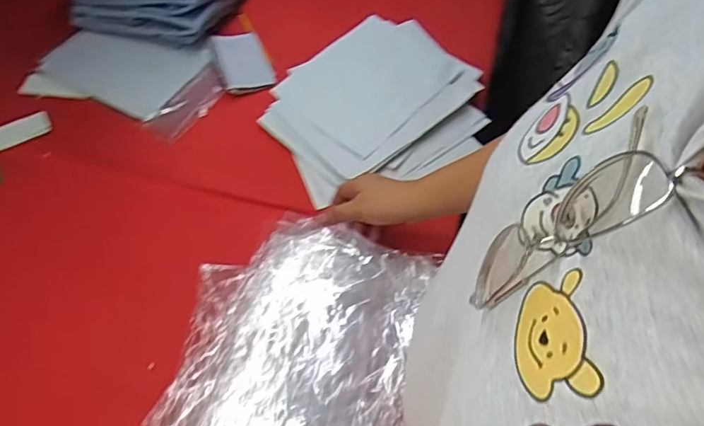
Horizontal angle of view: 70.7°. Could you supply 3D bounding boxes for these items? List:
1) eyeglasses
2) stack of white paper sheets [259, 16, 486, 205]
[{"bbox_3d":[0.100,0.009,0.247,0.030,0.125,0.044,6,53,-31],"label":"eyeglasses"},{"bbox_3d":[0.039,-0.182,0.810,0.338,0.029,0.291,-31,58,-14],"label":"stack of white paper sheets"}]

